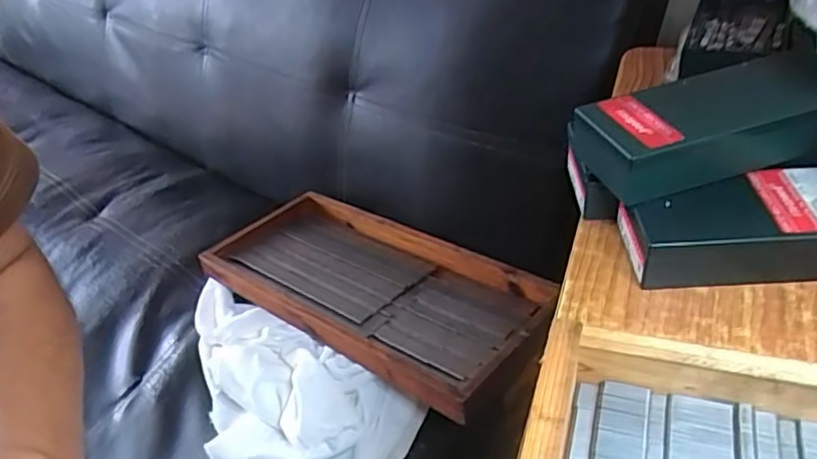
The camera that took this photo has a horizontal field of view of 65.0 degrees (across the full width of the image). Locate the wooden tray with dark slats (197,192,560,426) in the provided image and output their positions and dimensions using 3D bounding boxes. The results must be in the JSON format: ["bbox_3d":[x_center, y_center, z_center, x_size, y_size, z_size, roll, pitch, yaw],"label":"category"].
[{"bbox_3d":[-0.056,0.062,0.792,0.452,0.037,0.201,21,40,38],"label":"wooden tray with dark slats"}]

